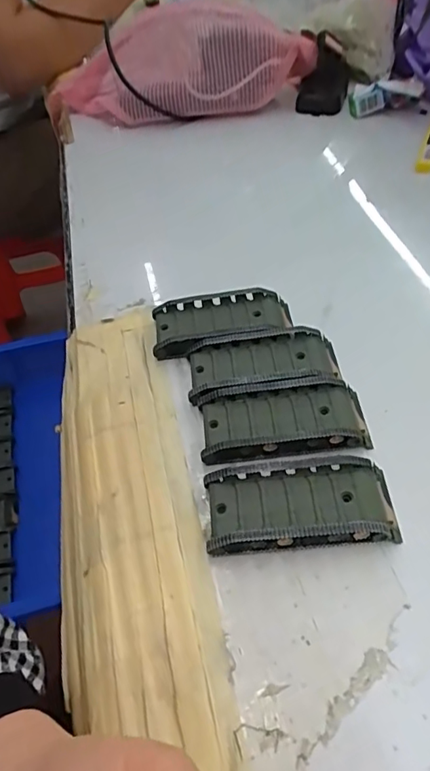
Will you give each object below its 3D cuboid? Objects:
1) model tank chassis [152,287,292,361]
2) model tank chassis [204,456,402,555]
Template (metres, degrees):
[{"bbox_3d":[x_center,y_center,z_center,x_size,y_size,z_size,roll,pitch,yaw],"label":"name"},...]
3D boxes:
[{"bbox_3d":[0.005,-0.045,0.364,0.095,0.018,0.045,-7,50,1],"label":"model tank chassis"},{"bbox_3d":[0.045,0.063,0.271,0.096,0.019,0.044,-6,50,1],"label":"model tank chassis"}]

